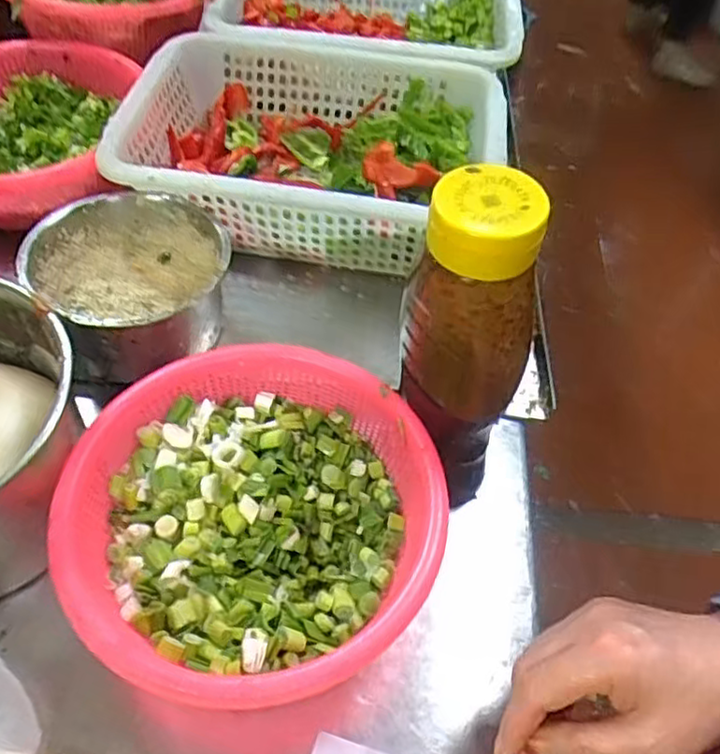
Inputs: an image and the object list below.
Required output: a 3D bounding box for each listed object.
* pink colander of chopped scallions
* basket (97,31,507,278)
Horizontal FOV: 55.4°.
[{"bbox_3d":[-0.064,0.080,0.405,0.206,0.067,0.191,2,54,-3],"label":"pink colander of chopped scallions"},{"bbox_3d":[-0.041,-0.194,0.585,0.273,0.092,0.248,12,54,4],"label":"basket"}]

